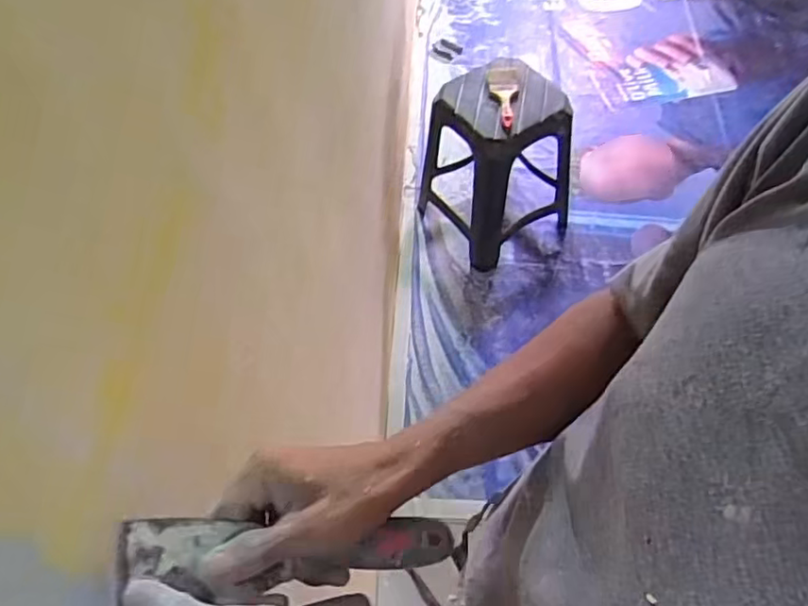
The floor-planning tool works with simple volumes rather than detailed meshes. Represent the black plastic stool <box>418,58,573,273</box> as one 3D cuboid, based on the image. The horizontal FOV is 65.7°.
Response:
[{"bbox_3d":[0.255,-0.398,1.720,0.356,0.443,0.329,-34,60,-16],"label":"black plastic stool"}]

